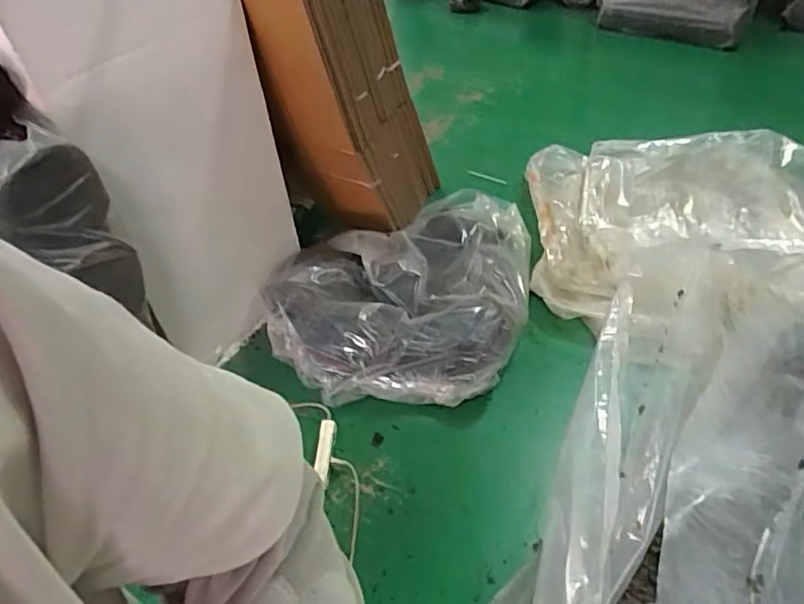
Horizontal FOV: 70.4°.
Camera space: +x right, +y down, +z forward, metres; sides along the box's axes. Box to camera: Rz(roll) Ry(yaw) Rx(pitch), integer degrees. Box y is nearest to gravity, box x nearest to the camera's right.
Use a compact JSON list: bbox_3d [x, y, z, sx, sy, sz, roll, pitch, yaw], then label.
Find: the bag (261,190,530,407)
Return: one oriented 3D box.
[{"bbox_3d":[0.013,-0.080,1.636,0.707,0.168,0.782,2,46,6],"label":"bag"}]

